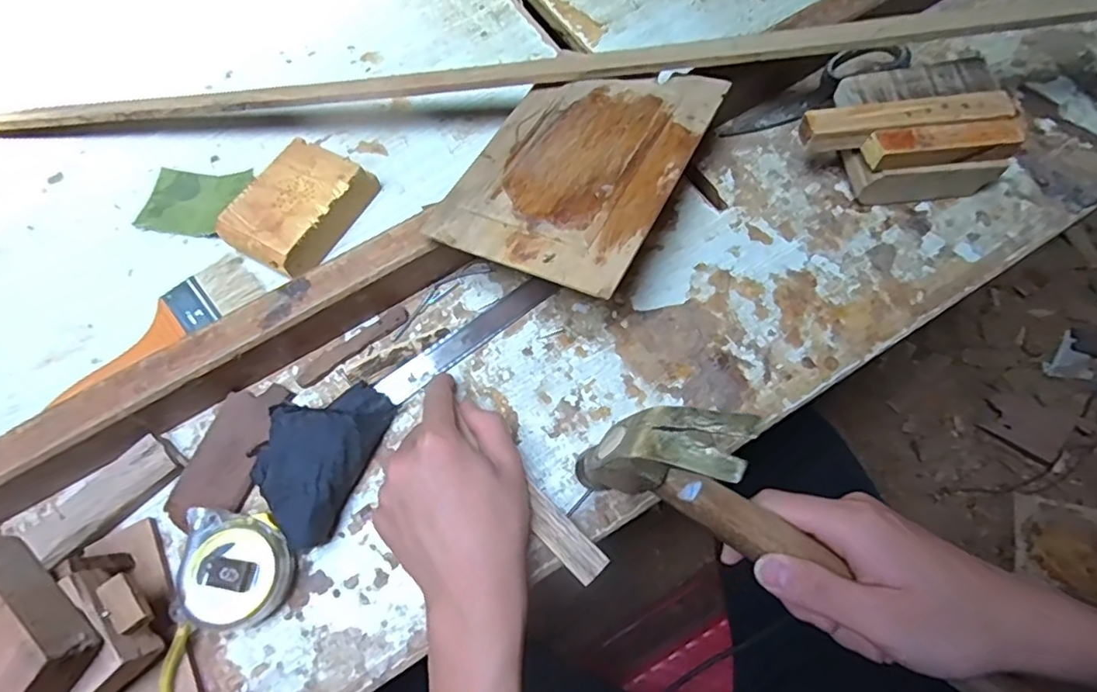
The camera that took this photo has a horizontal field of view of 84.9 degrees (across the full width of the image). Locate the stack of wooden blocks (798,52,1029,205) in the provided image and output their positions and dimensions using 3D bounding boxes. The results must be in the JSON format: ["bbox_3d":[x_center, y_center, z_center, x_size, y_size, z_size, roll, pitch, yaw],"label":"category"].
[{"bbox_3d":[0.271,-0.162,0.472,0.144,0.061,0.096,-12,66,-3],"label":"stack of wooden blocks"}]

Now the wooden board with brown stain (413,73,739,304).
[{"bbox_3d":[0.021,-0.139,0.442,0.150,0.011,0.207,21,65,20],"label":"wooden board with brown stain"}]

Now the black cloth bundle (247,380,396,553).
[{"bbox_3d":[-0.159,0.072,0.413,0.067,0.037,0.110,23,69,12],"label":"black cloth bundle"}]

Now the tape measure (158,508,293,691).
[{"bbox_3d":[-0.206,0.195,0.366,0.063,0.034,0.177,3,66,4],"label":"tape measure"}]

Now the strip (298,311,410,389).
[{"bbox_3d":[-0.149,-0.001,0.455,0.093,0.007,0.015,-35,69,-12],"label":"strip"}]

